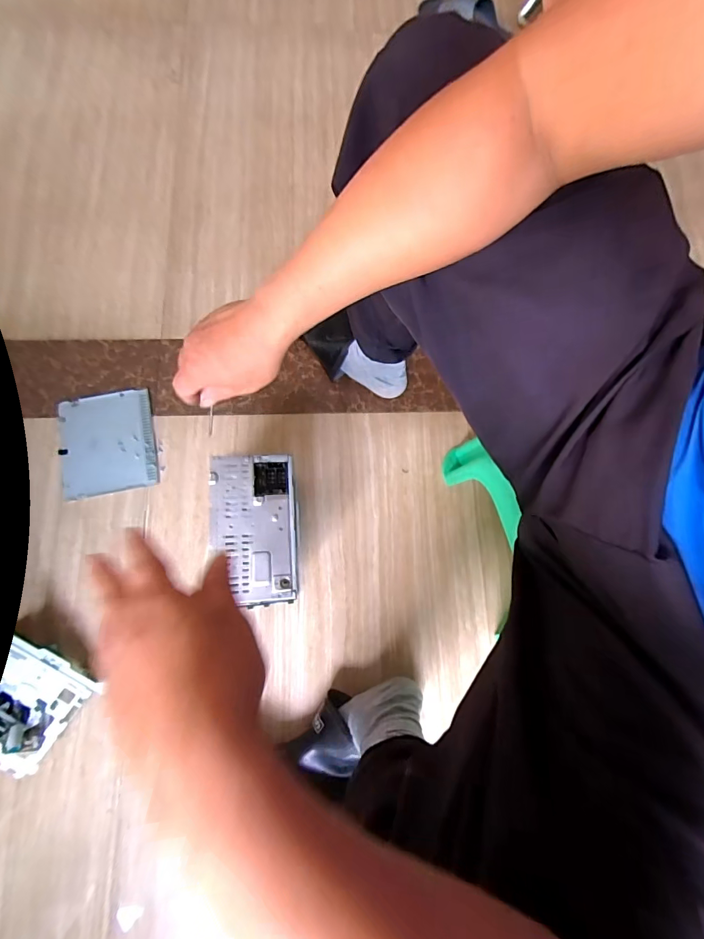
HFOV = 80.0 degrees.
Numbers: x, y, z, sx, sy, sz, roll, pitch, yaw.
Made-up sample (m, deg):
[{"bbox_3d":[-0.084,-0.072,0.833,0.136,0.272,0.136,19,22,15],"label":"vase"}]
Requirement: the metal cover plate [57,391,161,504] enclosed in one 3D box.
[{"bbox_3d":[-0.424,-0.047,0.727,0.155,0.012,0.179,-11,78,-4],"label":"metal cover plate"}]

